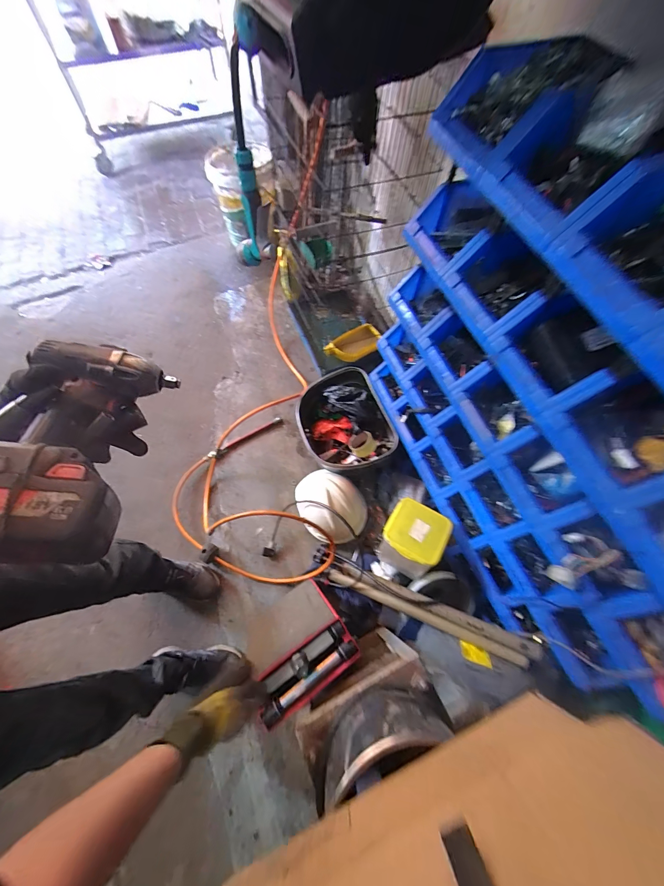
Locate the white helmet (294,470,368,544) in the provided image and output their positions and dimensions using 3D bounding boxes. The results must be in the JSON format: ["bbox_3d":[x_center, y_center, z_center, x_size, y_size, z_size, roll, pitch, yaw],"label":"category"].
[{"bbox_3d":[-0.008,0.192,1.071,0.199,0.166,0.266,-21,69,-10],"label":"white helmet"}]

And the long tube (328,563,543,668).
[{"bbox_3d":[0.242,0.452,0.893,0.545,0.035,0.060,11,66,29],"label":"long tube"}]

